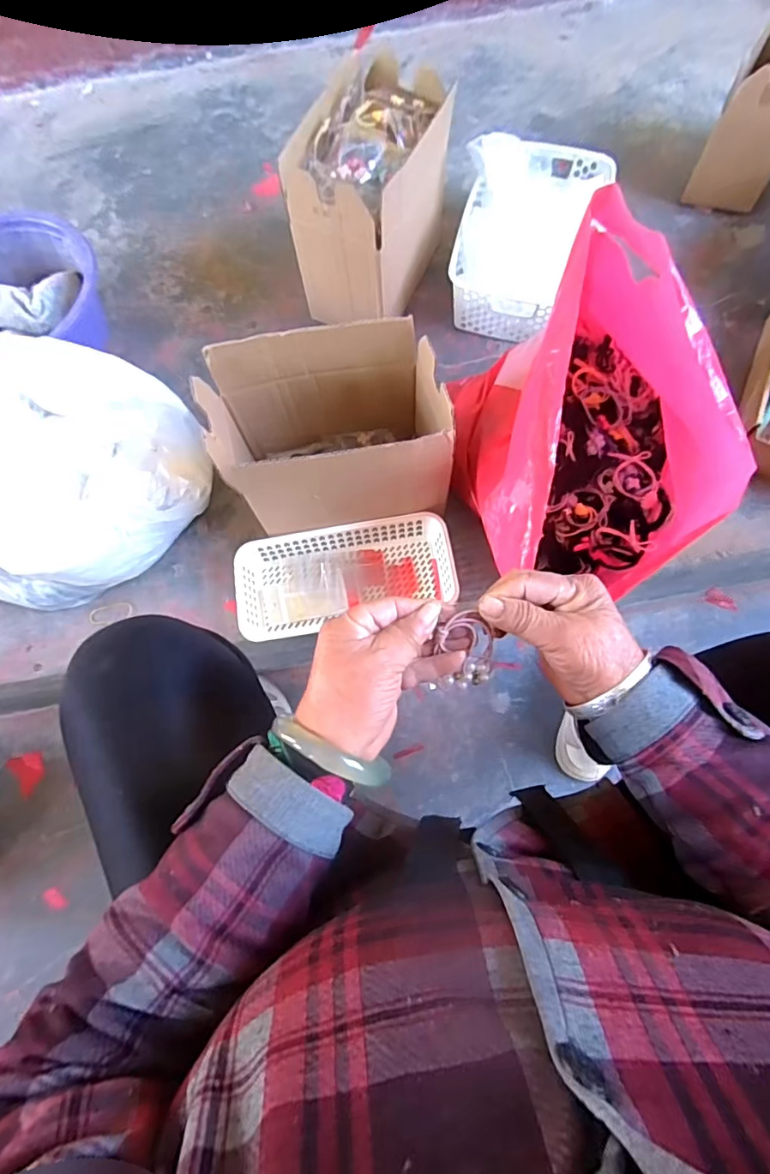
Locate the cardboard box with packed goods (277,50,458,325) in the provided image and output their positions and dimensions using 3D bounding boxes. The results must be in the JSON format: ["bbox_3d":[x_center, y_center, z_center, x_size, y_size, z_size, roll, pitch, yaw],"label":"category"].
[{"bbox_3d":[-0.015,-0.531,0.753,0.149,0.229,0.238,24,75,10],"label":"cardboard box with packed goods"}]

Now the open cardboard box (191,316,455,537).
[{"bbox_3d":[-0.058,-0.169,0.608,0.244,0.184,0.145,-6,71,2],"label":"open cardboard box"}]

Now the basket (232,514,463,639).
[{"bbox_3d":[-0.049,-0.013,0.674,0.270,0.046,0.125,-11,72,-1],"label":"basket"}]

